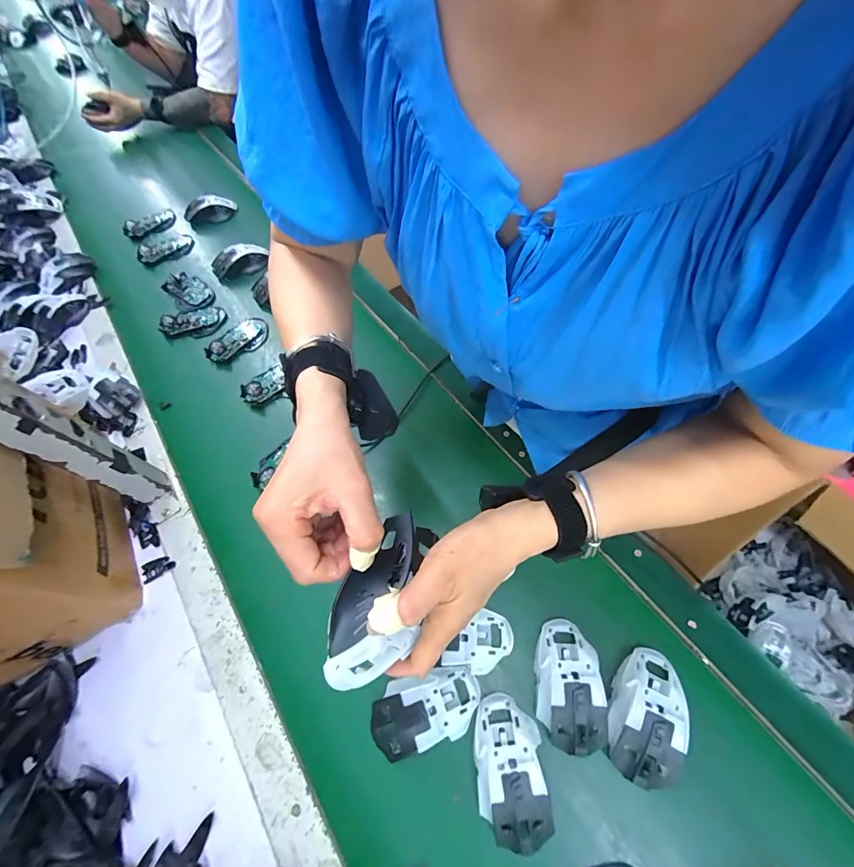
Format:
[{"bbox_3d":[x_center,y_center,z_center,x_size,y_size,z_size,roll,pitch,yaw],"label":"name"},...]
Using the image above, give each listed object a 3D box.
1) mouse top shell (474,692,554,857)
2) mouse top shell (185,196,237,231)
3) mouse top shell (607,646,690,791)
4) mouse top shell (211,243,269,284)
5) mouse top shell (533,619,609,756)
[{"bbox_3d":[0.081,0.324,0.365,0.064,0.038,0.113,-4,61,2],"label":"mouse top shell"},{"bbox_3d":[-0.498,-0.514,0.861,0.112,0.049,0.043,-31,63,-9],"label":"mouse top shell"},{"bbox_3d":[0.218,0.280,0.378,0.072,0.035,0.120,16,63,13],"label":"mouse top shell"},{"bbox_3d":[-0.382,-0.347,0.763,0.107,0.040,0.048,-21,64,-1],"label":"mouse top shell"},{"bbox_3d":[0.149,0.262,0.396,0.063,0.041,0.113,4,62,7],"label":"mouse top shell"}]

